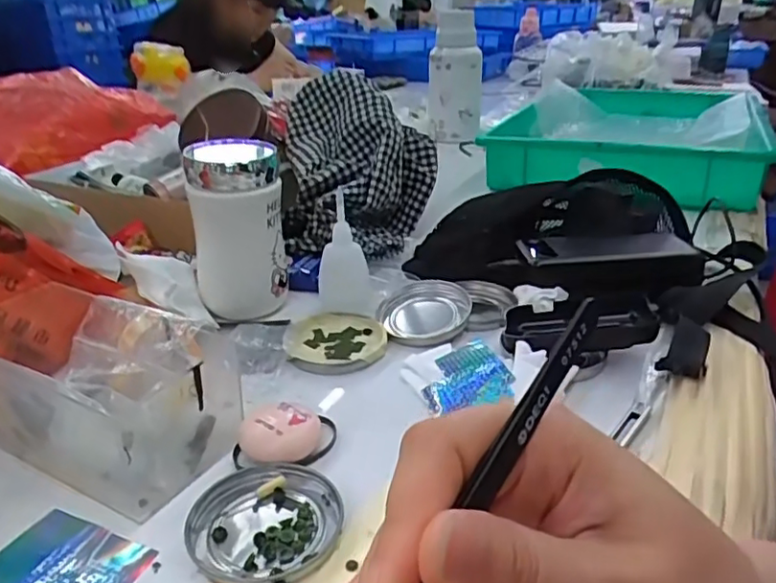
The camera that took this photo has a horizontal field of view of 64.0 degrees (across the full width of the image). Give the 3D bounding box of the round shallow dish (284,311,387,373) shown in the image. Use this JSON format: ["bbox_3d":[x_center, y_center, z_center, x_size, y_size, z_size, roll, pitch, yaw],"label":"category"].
[{"bbox_3d":[-0.042,0.039,0.495,0.078,0.011,0.081,0,27,0],"label":"round shallow dish"}]

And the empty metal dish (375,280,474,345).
[{"bbox_3d":[0.031,0.015,0.521,0.078,0.016,0.080,1,27,3],"label":"empty metal dish"}]

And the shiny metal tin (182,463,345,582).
[{"bbox_3d":[-0.065,0.121,0.327,0.077,0.008,0.073,0,27,0],"label":"shiny metal tin"}]

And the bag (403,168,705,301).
[{"bbox_3d":[0.164,-0.061,0.609,0.249,0.073,0.191,6,26,16],"label":"bag"}]

